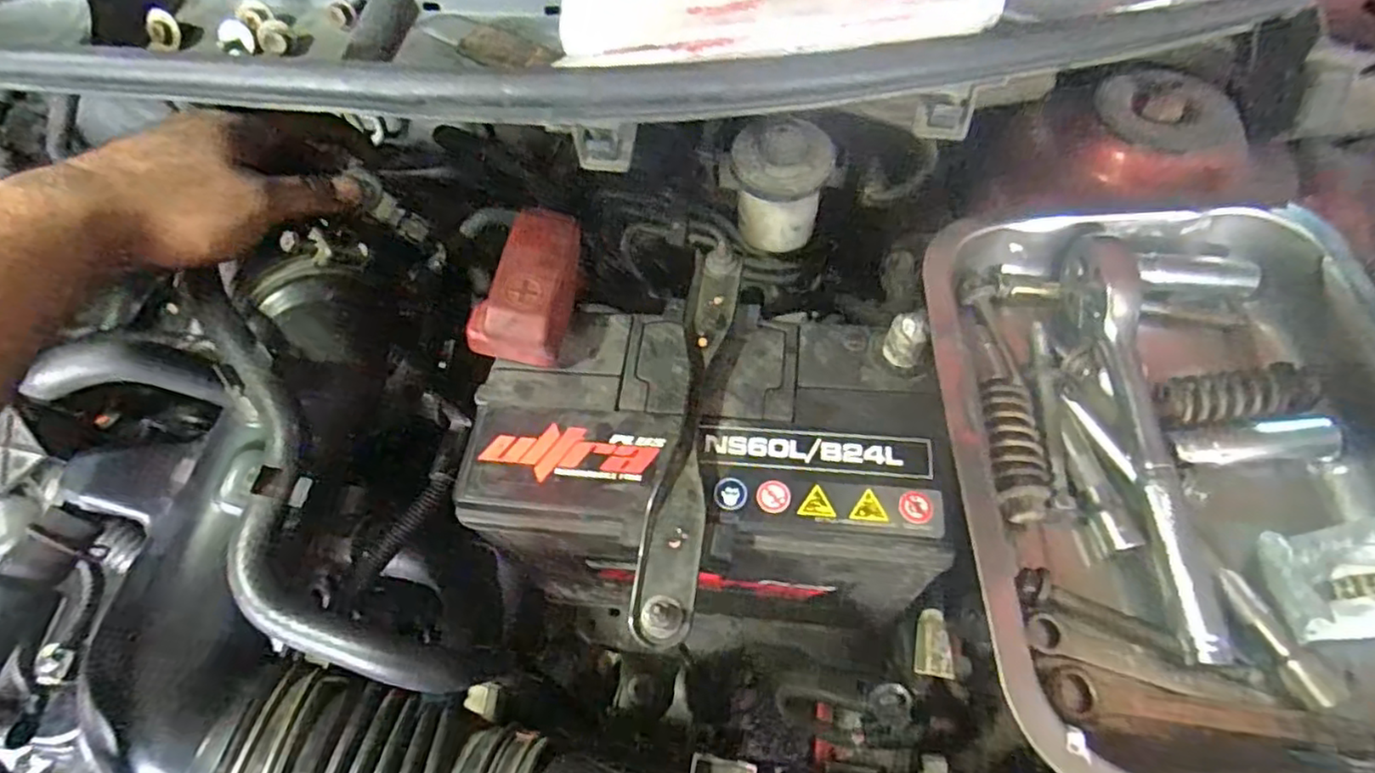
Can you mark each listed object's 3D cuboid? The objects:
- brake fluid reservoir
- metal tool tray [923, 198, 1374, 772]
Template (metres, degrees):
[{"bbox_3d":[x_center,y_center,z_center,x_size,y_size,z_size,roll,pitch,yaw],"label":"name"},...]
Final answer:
[{"bbox_3d":[0.052,-0.113,0.376,0.052,0.058,0.047,2,58,5],"label":"brake fluid reservoir"},{"bbox_3d":[0.205,0.030,0.274,0.186,0.039,0.249,-1,58,4],"label":"metal tool tray"}]

